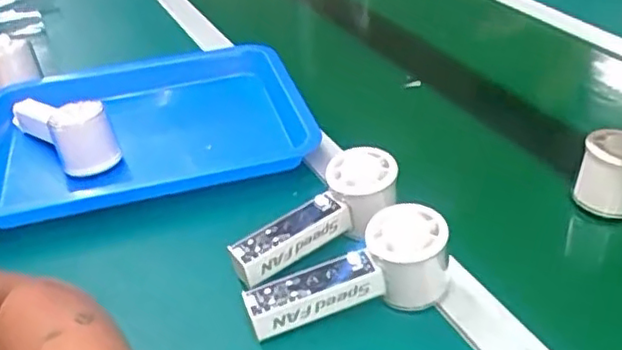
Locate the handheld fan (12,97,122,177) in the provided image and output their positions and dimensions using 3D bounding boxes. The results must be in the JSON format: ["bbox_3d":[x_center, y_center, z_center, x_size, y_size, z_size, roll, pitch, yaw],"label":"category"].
[{"bbox_3d":[-0.261,-0.055,0.670,0.052,0.056,0.163,-30,43,-31],"label":"handheld fan"}]

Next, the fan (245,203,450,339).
[{"bbox_3d":[0.027,0.072,0.457,0.148,0.066,0.051,-10,36,-8],"label":"fan"}]

